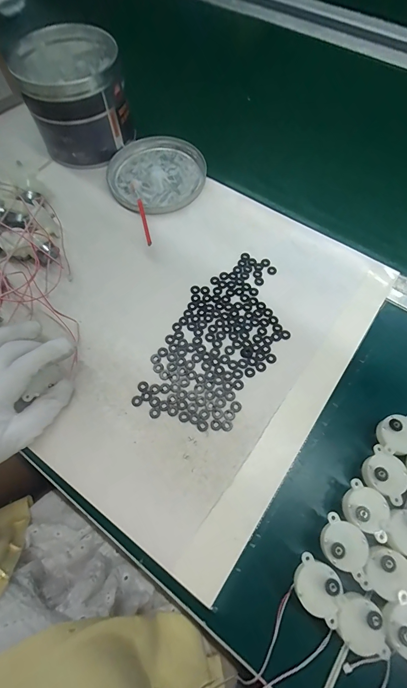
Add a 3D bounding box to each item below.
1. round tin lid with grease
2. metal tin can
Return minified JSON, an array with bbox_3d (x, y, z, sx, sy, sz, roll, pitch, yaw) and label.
[{"bbox_3d":[-0.062,-0.234,0.436,0.130,0.014,0.133,0,66,0],"label":"round tin lid with grease"},{"bbox_3d":[-0.170,-0.327,0.431,0.129,0.110,0.134,0,66,0],"label":"metal tin can"}]

